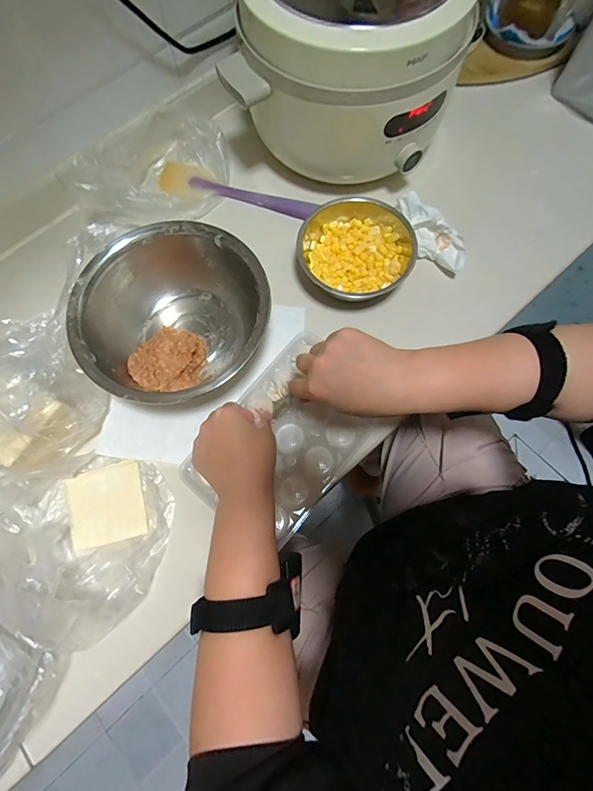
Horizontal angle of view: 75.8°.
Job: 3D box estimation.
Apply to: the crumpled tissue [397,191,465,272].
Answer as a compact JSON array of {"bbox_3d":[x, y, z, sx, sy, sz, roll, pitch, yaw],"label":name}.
[{"bbox_3d":[0.175,-0.212,0.489,0.043,0.038,0.115,-44,98,-11],"label":"crumpled tissue"}]

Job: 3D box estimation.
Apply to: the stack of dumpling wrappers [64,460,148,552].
[{"bbox_3d":[-0.212,0.121,0.422,0.079,0.010,0.082,-16,74,-3],"label":"stack of dumpling wrappers"}]

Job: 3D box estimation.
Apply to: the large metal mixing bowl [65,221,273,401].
[{"bbox_3d":[-0.137,-0.087,0.444,0.191,0.080,0.207,0,73,1],"label":"large metal mixing bowl"}]

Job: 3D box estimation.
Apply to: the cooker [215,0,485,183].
[{"bbox_3d":[0.062,-0.416,0.435,0.253,0.217,0.208,6,74,3],"label":"cooker"}]

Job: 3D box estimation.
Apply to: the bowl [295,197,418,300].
[{"bbox_3d":[0.073,-0.176,0.482,0.138,0.056,0.136,0,73,1],"label":"bowl"}]

